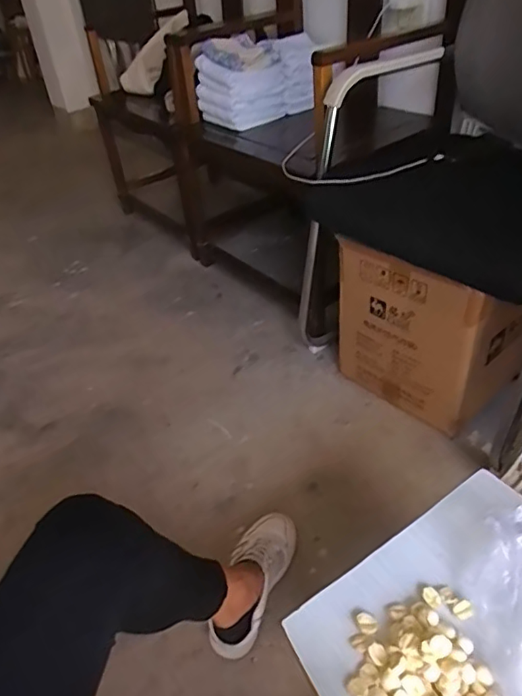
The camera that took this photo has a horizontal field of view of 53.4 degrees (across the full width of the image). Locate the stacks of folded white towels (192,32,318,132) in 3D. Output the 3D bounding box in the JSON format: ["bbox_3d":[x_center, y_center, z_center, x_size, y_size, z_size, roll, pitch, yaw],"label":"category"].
[{"bbox_3d":[-0.030,-0.755,1.457,0.272,0.194,0.215,-25,42,-24],"label":"stacks of folded white towels"}]

